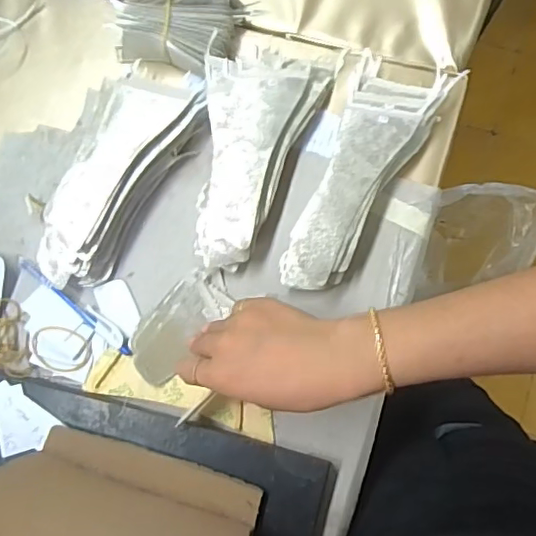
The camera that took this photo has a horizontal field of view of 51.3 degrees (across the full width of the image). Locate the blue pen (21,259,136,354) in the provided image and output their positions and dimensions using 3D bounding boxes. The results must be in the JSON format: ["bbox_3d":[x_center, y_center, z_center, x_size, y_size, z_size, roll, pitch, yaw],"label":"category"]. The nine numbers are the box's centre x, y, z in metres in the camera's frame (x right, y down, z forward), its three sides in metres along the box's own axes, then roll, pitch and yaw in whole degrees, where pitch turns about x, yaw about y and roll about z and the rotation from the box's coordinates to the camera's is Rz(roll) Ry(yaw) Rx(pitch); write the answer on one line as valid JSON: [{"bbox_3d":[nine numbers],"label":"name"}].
[{"bbox_3d":[-0.166,0.031,0.479,0.130,0.014,0.015,39,86,9],"label":"blue pen"}]

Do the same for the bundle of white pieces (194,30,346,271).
[{"bbox_3d":[-0.004,-0.098,0.475,0.108,0.035,0.200,6,82,5],"label":"bundle of white pieces"}]

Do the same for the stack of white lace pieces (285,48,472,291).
[{"bbox_3d":[0.077,-0.079,0.464,0.078,0.040,0.211,25,84,8],"label":"stack of white lace pieces"}]

